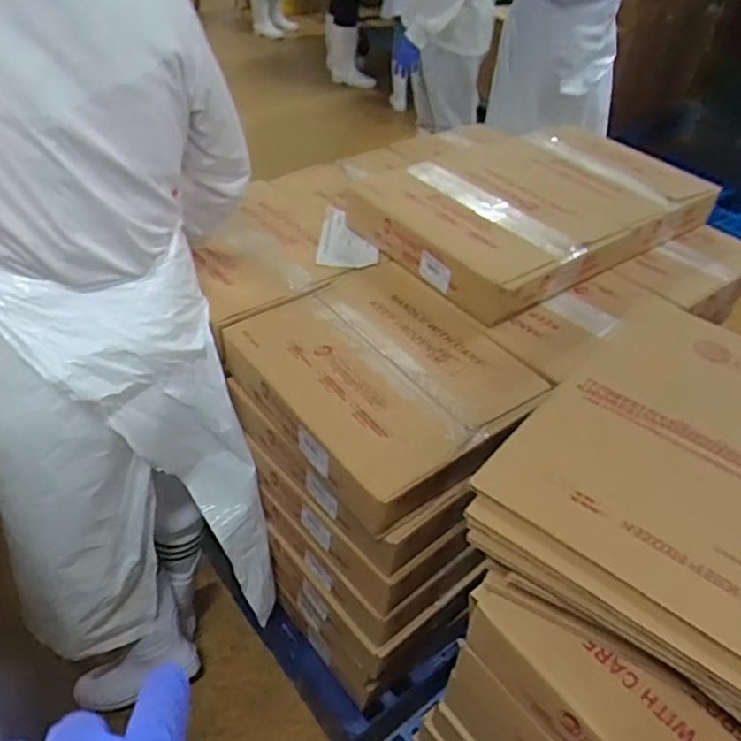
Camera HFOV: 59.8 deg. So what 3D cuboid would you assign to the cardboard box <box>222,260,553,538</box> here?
[{"bbox_3d":[0.025,0.013,0.988,0.341,0.089,0.412,-26,48,-29],"label":"cardboard box"}]

